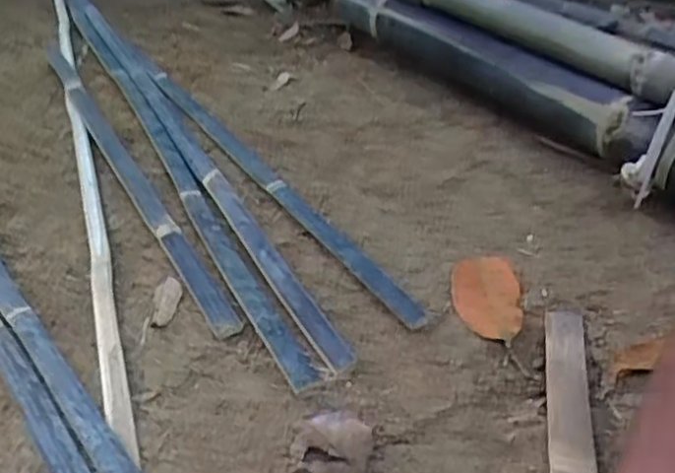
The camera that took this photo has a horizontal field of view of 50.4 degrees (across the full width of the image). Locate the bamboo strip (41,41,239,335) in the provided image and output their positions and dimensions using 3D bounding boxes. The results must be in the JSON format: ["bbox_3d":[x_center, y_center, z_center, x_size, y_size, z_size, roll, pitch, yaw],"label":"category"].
[{"bbox_3d":[-0.336,-0.133,1.074,0.040,0.009,0.934,-31,40,-13],"label":"bamboo strip"}]

